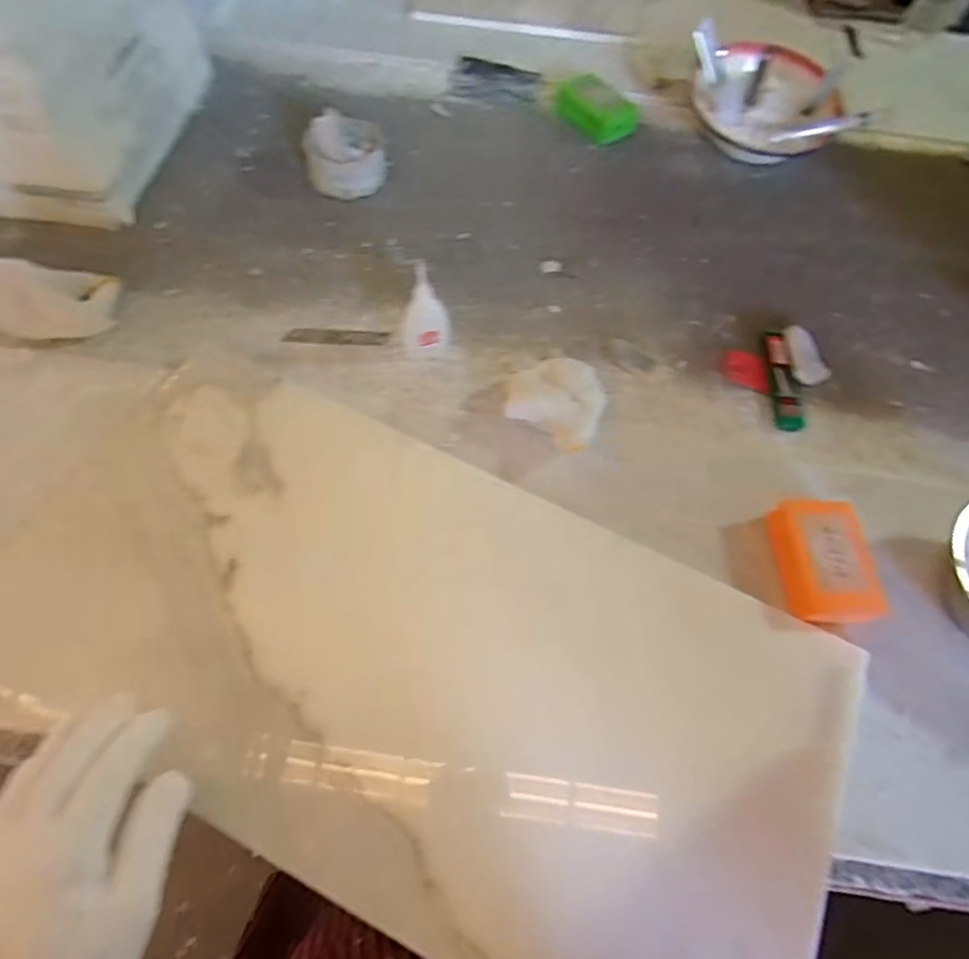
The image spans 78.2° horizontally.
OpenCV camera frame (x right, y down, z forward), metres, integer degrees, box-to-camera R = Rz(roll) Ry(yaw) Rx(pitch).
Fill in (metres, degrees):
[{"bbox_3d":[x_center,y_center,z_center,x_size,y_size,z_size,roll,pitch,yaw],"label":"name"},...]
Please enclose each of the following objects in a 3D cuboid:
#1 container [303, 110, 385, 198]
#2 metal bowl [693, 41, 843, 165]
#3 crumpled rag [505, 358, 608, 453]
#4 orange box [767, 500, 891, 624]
[{"bbox_3d":[-0.159,-0.362,0.670,0.086,0.058,0.069,19,61,6],"label":"container"},{"bbox_3d":[0.358,-0.483,0.757,0.188,0.092,0.185,26,64,12],"label":"metal bowl"},{"bbox_3d":[0.073,-0.073,0.540,0.094,0.034,0.100,40,65,17],"label":"crumpled rag"},{"bbox_3d":[0.268,0.063,0.473,0.063,0.037,0.098,1,61,-4],"label":"orange box"}]

